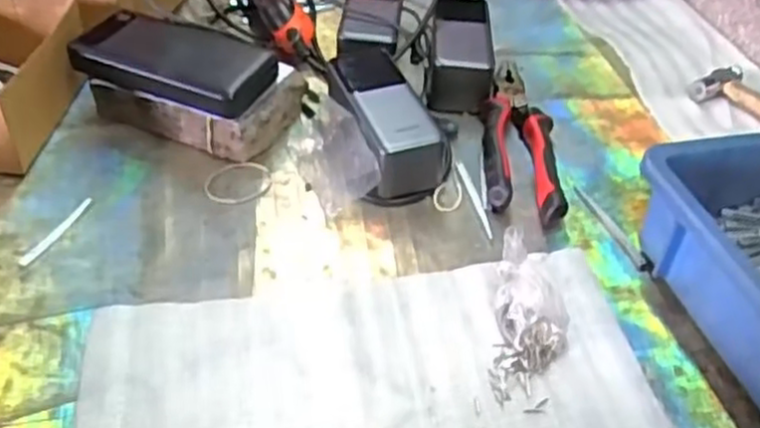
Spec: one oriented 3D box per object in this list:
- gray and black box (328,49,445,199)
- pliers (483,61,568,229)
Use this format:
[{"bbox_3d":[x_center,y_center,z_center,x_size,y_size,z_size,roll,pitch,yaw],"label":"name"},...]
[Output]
[{"bbox_3d":[-0.002,-0.079,0.602,0.063,0.057,0.148,-10,44,-16],"label":"gray and black box"},{"bbox_3d":[0.115,-0.069,0.628,0.058,0.023,0.208,4,42,-2],"label":"pliers"}]

